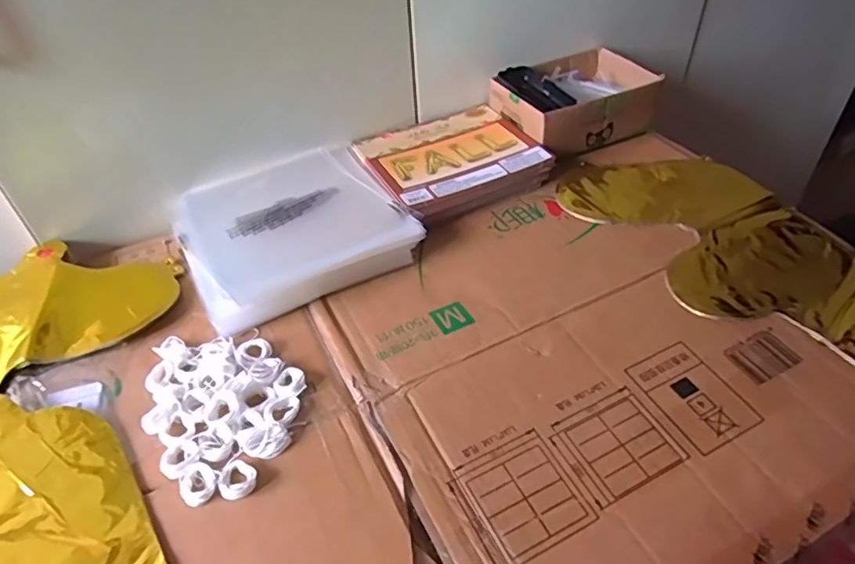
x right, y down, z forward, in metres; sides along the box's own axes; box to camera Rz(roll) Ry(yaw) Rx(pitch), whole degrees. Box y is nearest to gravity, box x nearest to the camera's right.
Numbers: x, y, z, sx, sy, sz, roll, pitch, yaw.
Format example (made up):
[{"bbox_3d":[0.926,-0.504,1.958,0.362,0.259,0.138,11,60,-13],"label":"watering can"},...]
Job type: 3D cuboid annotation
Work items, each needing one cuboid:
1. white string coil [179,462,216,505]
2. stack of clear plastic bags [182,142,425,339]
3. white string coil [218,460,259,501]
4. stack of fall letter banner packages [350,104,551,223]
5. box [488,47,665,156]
[{"bbox_3d":[-0.170,0.148,0.427,0.026,0.007,0.033,-31,51,-27],"label":"white string coil"},{"bbox_3d":[-0.147,-0.063,0.622,0.214,0.029,0.214,-22,47,-19],"label":"stack of clear plastic bags"},{"bbox_3d":[-0.141,0.145,0.428,0.027,0.009,0.028,-1,44,1],"label":"white string coil"},{"bbox_3d":[0.026,-0.146,0.700,0.197,0.032,0.174,-25,49,-22],"label":"stack of fall letter banner packages"},{"bbox_3d":[0.197,-0.242,0.761,0.210,0.063,0.142,-22,48,-19],"label":"box"}]

